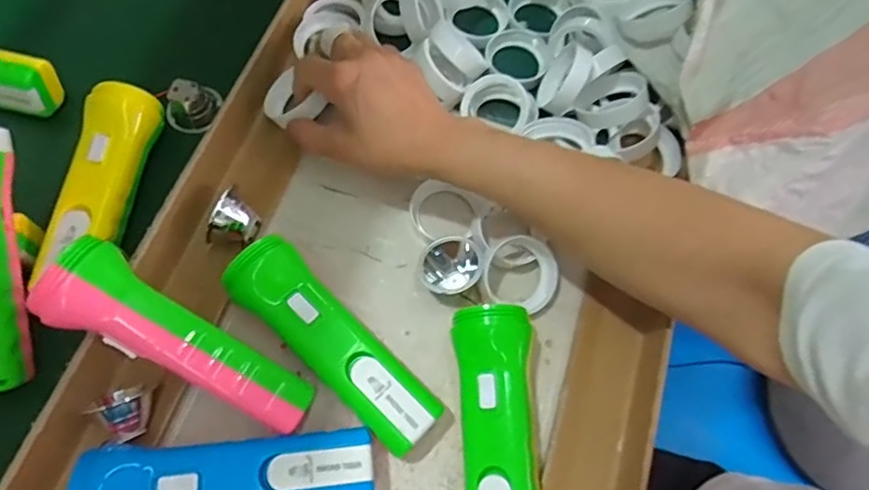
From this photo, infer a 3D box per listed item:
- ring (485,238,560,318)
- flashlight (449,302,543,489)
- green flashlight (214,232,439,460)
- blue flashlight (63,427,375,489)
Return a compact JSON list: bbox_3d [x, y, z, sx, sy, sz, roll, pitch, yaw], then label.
[{"bbox_3d":[0.058,0.022,0.404,0.053,0.015,0.053,-1,94,-14],"label":"ring"},{"bbox_3d":[0.039,0.117,0.354,0.046,0.041,0.154,-3,67,-2],"label":"flashlight"},{"bbox_3d":[-0.064,0.064,0.372,0.046,0.046,0.156,-42,74,-16],"label":"green flashlight"},{"bbox_3d":[-0.114,0.134,0.335,0.154,0.055,0.046,-8,67,-4],"label":"blue flashlight"}]

